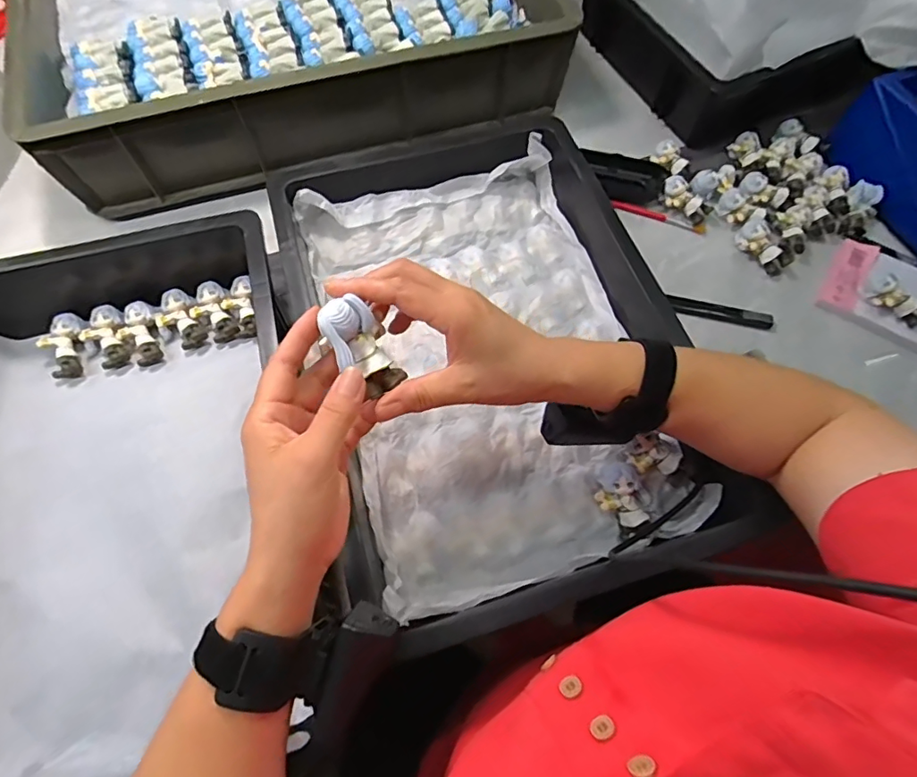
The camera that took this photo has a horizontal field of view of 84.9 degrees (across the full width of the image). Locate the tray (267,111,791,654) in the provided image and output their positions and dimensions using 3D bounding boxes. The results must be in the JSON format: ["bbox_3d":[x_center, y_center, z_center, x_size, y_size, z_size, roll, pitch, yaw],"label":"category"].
[{"bbox_3d":[0.026,-0.044,0.454,0.306,0.073,0.442,-18,66,-6],"label":"tray"}]

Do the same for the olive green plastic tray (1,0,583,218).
[{"bbox_3d":[-0.203,-0.466,0.638,0.581,0.130,0.398,-17,65,-6],"label":"olive green plastic tray"}]

